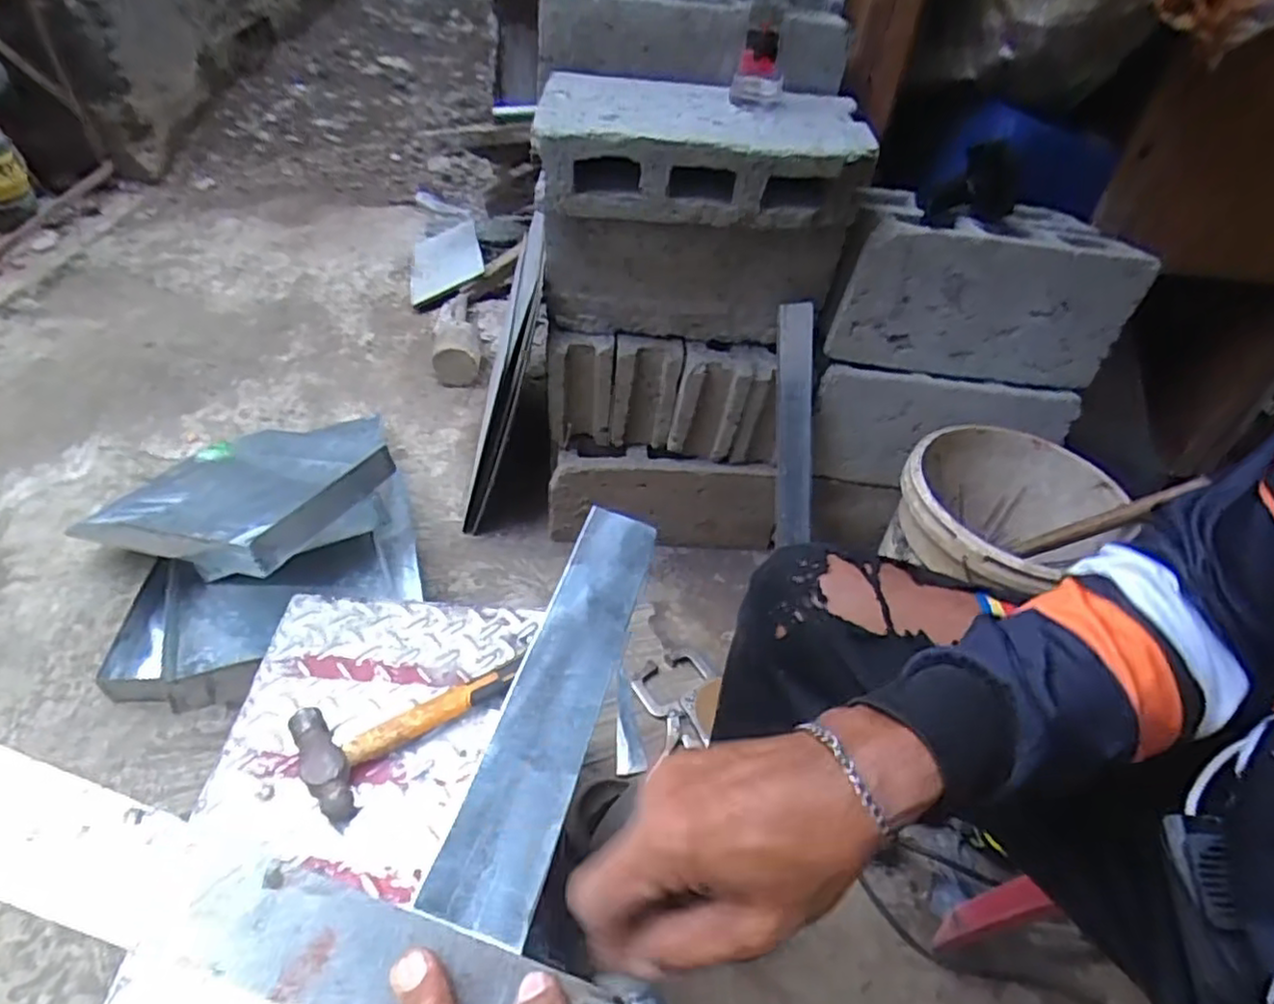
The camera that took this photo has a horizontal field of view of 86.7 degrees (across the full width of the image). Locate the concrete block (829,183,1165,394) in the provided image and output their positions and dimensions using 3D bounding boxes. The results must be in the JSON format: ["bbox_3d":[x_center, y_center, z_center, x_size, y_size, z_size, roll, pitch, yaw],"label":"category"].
[{"bbox_3d":[0.481,-0.327,0.994,0.398,0.187,0.211,5,43,-4],"label":"concrete block"}]

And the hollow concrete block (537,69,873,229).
[{"bbox_3d":[0.081,-0.440,0.856,0.403,0.111,0.199,0,43,-10],"label":"hollow concrete block"}]

